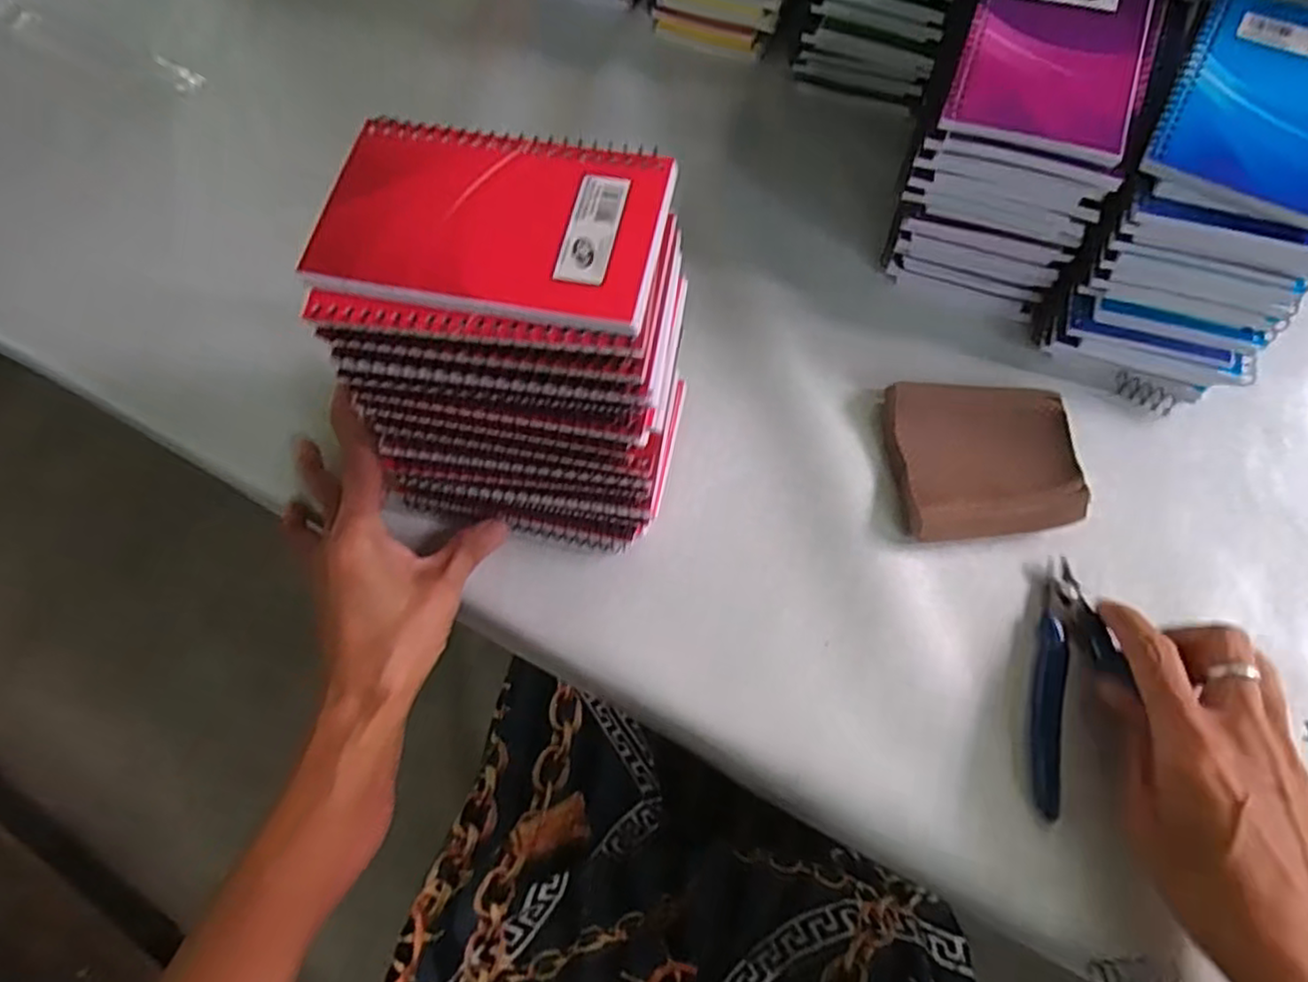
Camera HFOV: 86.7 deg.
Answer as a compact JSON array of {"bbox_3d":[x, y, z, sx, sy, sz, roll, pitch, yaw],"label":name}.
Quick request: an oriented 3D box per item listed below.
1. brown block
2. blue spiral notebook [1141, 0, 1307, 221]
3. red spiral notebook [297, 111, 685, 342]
[{"bbox_3d":[0.170,-0.015,0.363,0.089,0.020,0.084,-2,67,1],"label":"brown block"},{"bbox_3d":[0.289,-0.182,0.318,0.084,0.009,0.135,28,72,13],"label":"blue spiral notebook"},{"bbox_3d":[-0.063,-0.108,0.272,0.132,0.007,0.087,11,68,6],"label":"red spiral notebook"}]

